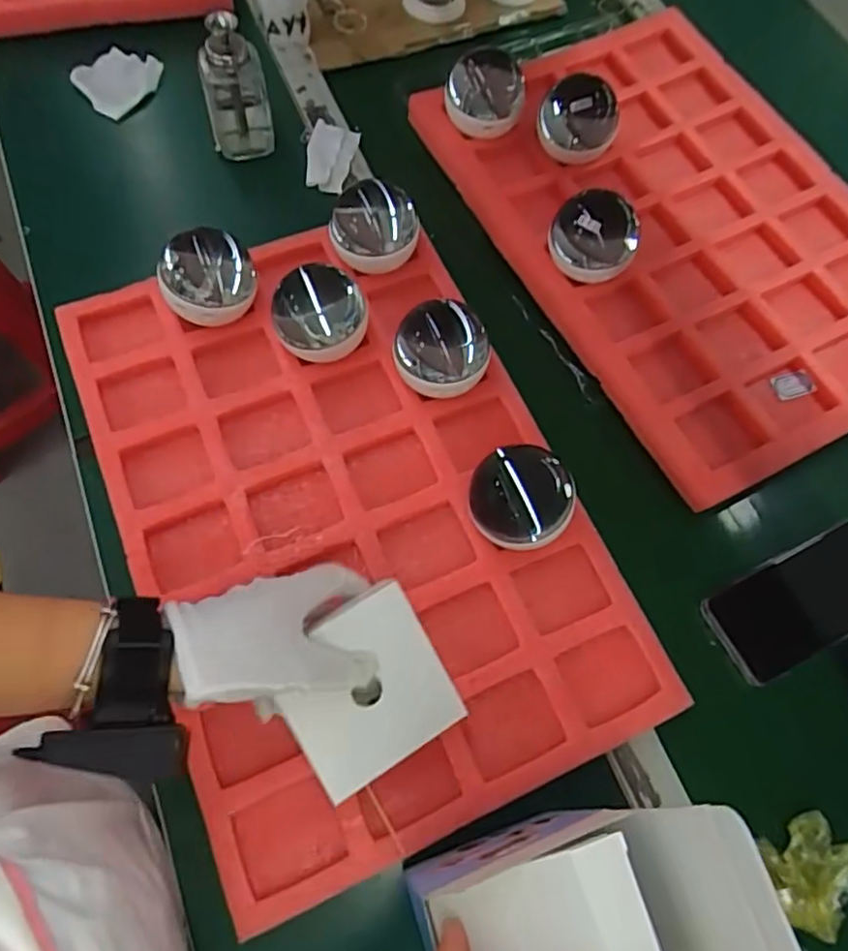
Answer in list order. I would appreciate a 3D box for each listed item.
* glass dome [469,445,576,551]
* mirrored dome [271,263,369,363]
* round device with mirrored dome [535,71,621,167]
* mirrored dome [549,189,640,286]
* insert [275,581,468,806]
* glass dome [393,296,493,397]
[{"bbox_3d":[0.072,0.018,0.485,0.074,0.072,0.065,-4,67,-5],"label":"glass dome"},{"bbox_3d":[-0.084,-0.129,0.532,0.073,0.078,0.060,-18,69,-10],"label":"mirrored dome"},{"bbox_3d":[0.149,-0.345,0.642,0.075,0.064,0.064,-29,71,-14],"label":"round device with mirrored dome"},{"bbox_3d":[0.149,-0.207,0.580,0.071,0.064,0.067,1,67,-3],"label":"mirrored dome"},{"bbox_3d":[-0.037,0.135,0.415,0.098,0.010,0.101,-29,94,-12],"label":"insert"},{"bbox_3d":[0.014,-0.100,0.536,0.073,0.061,0.069,1,67,-3],"label":"glass dome"}]

